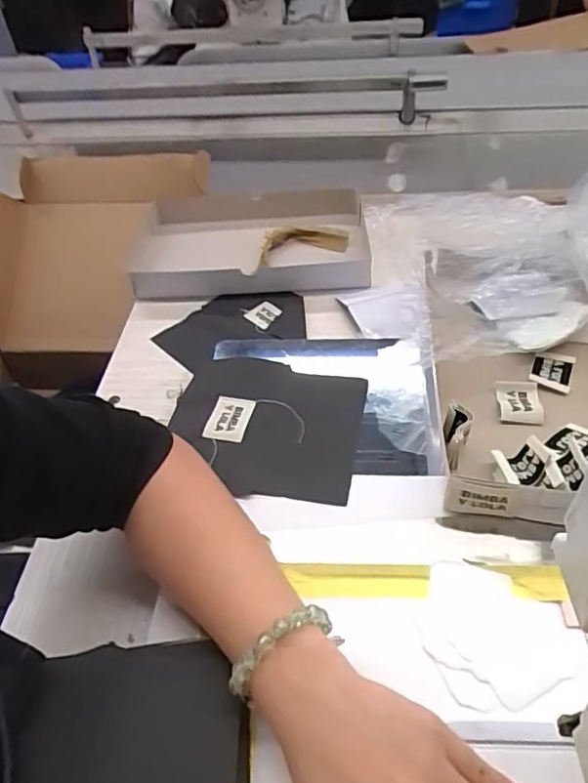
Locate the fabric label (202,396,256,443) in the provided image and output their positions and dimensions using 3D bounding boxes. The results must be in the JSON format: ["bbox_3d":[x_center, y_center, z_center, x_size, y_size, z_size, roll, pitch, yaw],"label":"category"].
[{"bbox_3d":[-0.058,0.025,0.486,0.037,0.005,0.048,8,47,11],"label":"fabric label"}]

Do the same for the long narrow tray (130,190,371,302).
[{"bbox_3d":[-0.056,-0.193,0.714,0.298,0.044,0.220,1,46,5],"label":"long narrow tray"}]

